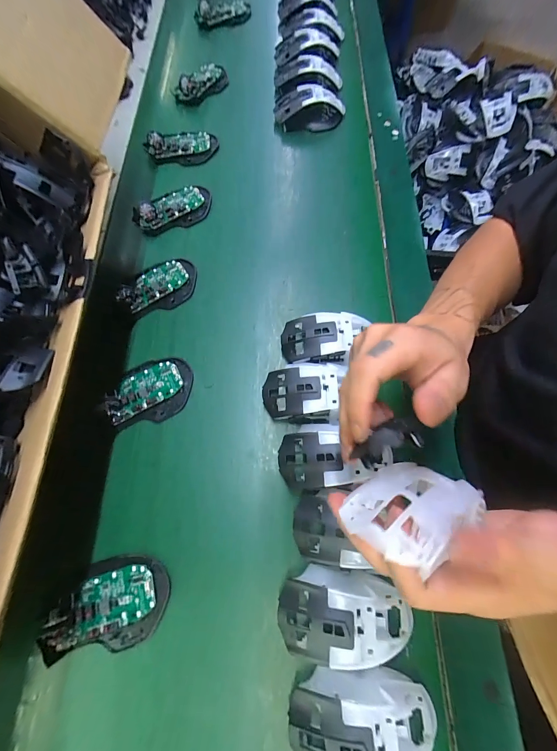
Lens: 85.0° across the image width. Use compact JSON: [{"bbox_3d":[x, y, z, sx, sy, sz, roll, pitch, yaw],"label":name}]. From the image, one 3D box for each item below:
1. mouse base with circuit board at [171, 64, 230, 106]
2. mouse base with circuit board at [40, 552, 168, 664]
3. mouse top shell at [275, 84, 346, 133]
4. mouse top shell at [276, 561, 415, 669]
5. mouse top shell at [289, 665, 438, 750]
[{"bbox_3d":[-0.141,-0.523,0.544,0.107,0.031,0.067,-28,72,-8],"label":"mouse base with circuit board"},{"bbox_3d":[-0.154,0.208,0.275,0.100,0.029,0.072,-4,70,0],"label":"mouse base with circuit board"},{"bbox_3d":[0.052,-0.440,0.503,0.116,0.046,0.063,3,70,3],"label":"mouse top shell"},{"bbox_3d":[0.056,0.204,0.263,0.108,0.034,0.063,0,70,2],"label":"mouse top shell"},{"bbox_3d":[0.066,0.272,0.237,0.112,0.034,0.063,0,70,1],"label":"mouse top shell"}]

